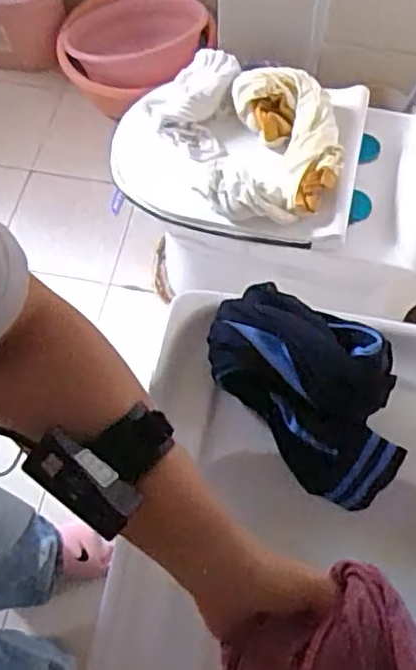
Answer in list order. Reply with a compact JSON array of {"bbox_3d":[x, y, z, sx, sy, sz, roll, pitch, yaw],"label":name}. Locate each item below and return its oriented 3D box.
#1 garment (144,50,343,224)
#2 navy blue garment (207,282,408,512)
[{"bbox_3d":[0.059,-0.364,1.260,0.397,0.087,0.305,27,69,13],"label":"garment"},{"bbox_3d":[0.109,0.055,0.714,0.130,0.136,0.237,-40,70,-15],"label":"navy blue garment"}]

